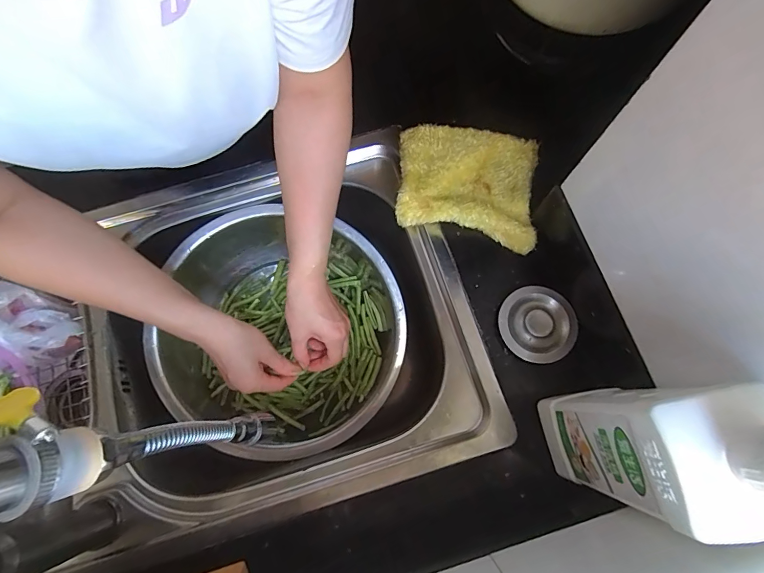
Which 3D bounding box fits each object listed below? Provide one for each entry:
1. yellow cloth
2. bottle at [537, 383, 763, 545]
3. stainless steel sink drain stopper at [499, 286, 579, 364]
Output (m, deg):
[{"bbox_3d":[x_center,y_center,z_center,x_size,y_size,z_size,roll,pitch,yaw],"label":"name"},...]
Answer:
[{"bbox_3d":[0.101,-0.124,0.473,0.163,0.025,0.142,7,75,3],"label":"yellow cloth"},{"bbox_3d":[0.185,0.111,0.270,0.050,0.287,0.077,-2,74,1],"label":"bottle"},{"bbox_3d":[0.173,0.042,0.434,0.079,0.016,0.081,0,74,1],"label":"stainless steel sink drain stopper"}]

